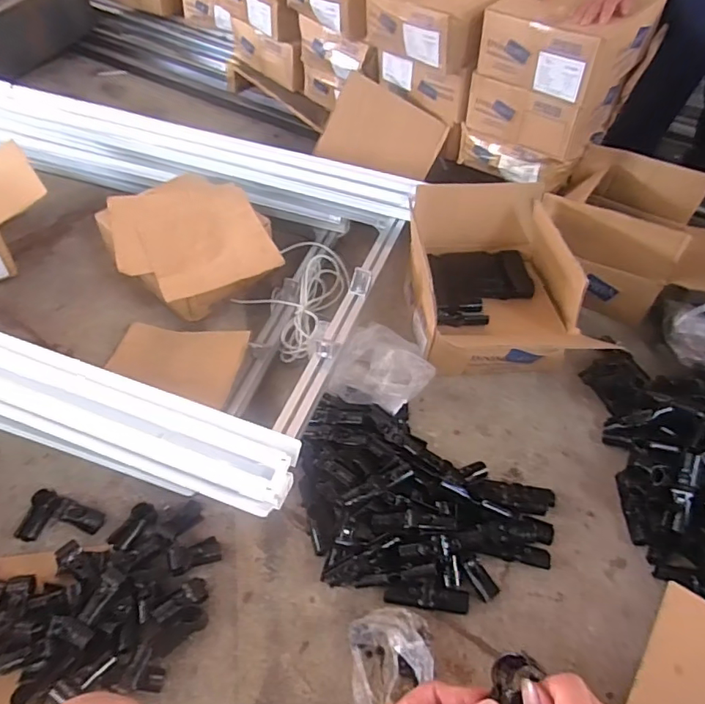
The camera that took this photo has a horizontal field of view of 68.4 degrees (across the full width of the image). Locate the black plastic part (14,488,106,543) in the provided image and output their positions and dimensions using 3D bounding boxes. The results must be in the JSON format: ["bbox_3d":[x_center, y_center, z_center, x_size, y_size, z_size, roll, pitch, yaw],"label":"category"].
[{"bbox_3d":[-0.463,0.264,0.824,0.122,0.027,0.075,11,49,6],"label":"black plastic part"}]

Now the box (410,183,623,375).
[{"bbox_3d":[0.291,-0.159,1.104,0.317,0.212,0.359,0,48,-4],"label":"box"}]

